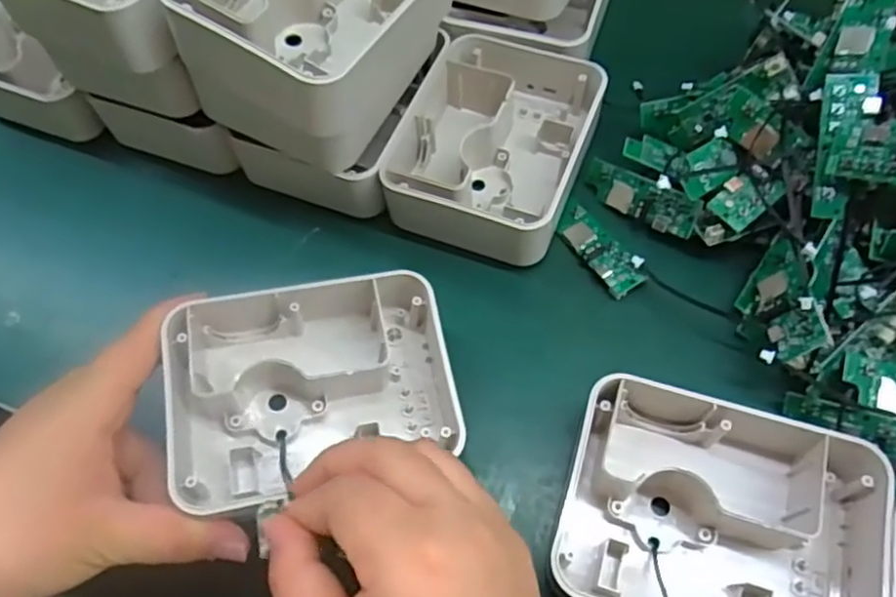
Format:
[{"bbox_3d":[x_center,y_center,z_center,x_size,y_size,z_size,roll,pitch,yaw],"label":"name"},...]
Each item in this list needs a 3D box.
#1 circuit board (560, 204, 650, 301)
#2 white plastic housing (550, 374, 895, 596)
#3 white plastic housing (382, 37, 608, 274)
[{"bbox_3d":[0.085,-0.028,0.382,0.022,0.010,0.062,-33,59,-9],"label":"circuit board"},{"bbox_3d":[0.115,0.093,0.295,0.133,0.037,0.107,14,62,10],"label":"white plastic housing"},{"bbox_3d":[0.030,-0.094,0.404,0.100,0.044,0.136,19,63,13],"label":"white plastic housing"}]

